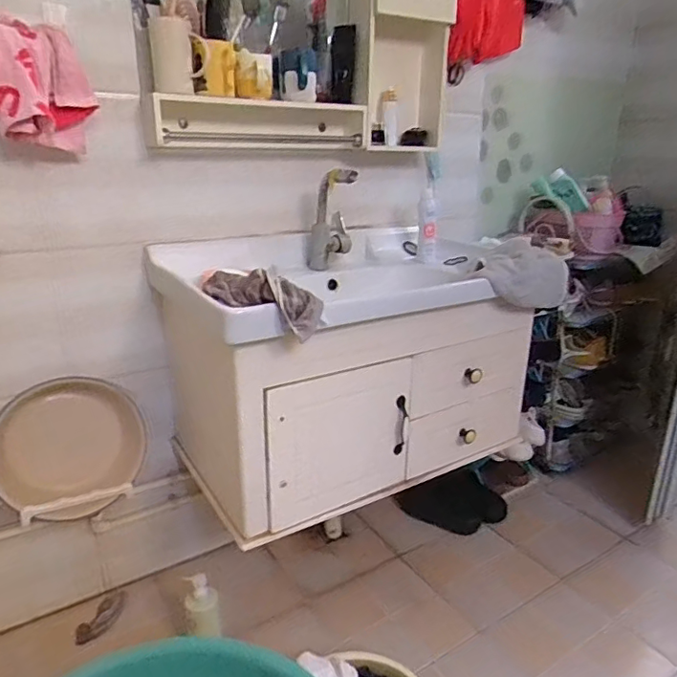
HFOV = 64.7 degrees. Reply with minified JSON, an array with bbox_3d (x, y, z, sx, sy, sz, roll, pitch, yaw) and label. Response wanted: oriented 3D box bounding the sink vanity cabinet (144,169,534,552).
[{"bbox_3d":[0.021,0.051,1.262,0.771,0.499,0.492,-11,23,-30],"label":"sink vanity cabinet"}]

